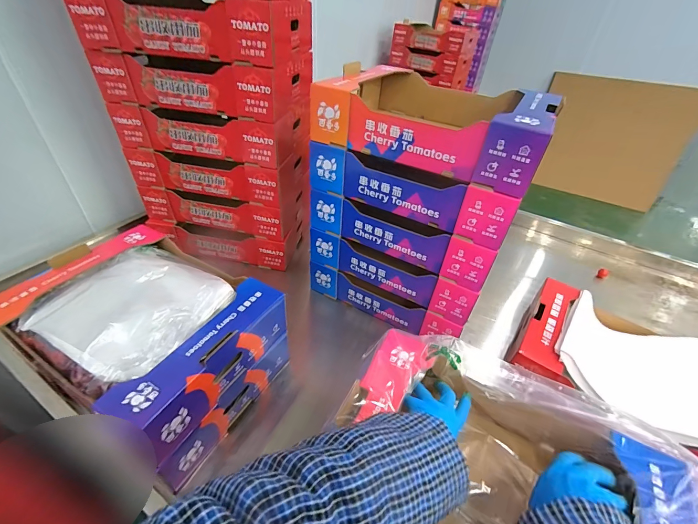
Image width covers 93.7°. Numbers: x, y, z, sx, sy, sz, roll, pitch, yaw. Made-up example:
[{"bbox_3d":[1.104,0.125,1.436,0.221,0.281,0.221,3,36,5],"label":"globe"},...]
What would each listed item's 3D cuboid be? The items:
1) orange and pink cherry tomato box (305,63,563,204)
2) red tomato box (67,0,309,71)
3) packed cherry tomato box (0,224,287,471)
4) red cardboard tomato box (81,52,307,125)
[{"bbox_3d":[0.175,-0.285,0.636,0.395,0.098,0.305,22,43,21],"label":"orange and pink cherry tomato box"},{"bbox_3d":[-0.304,-0.503,0.698,0.385,0.104,0.266,9,40,6],"label":"red tomato box"},{"bbox_3d":[-0.360,0.095,0.586,0.399,0.144,0.290,22,43,20],"label":"packed cherry tomato box"},{"bbox_3d":[-0.315,-0.428,0.759,0.399,0.097,0.241,9,40,6],"label":"red cardboard tomato box"}]

